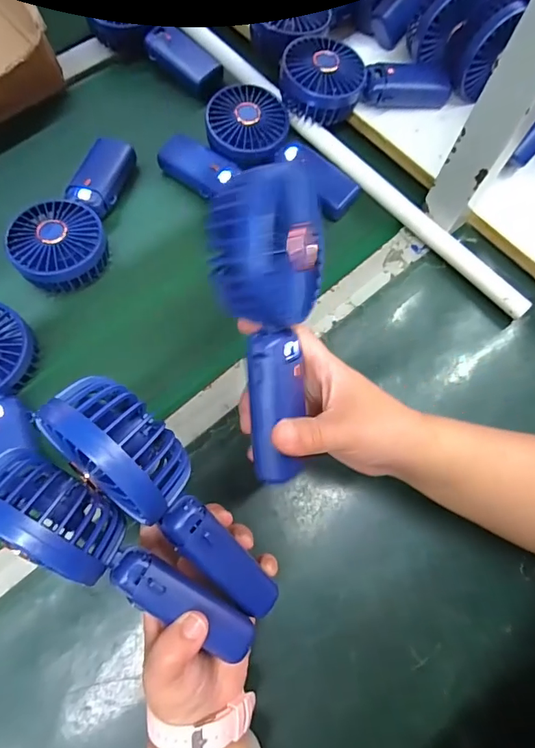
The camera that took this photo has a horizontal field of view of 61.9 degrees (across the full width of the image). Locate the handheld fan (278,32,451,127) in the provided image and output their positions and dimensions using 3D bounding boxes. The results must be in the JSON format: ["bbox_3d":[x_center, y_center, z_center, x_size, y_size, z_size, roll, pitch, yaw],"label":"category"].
[{"bbox_3d":[0.097,-0.332,0.497,0.168,0.051,0.095,-15,73,-7],"label":"handheld fan"}]

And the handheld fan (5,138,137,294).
[{"bbox_3d":[-0.194,-0.163,0.450,0.083,0.051,0.177,6,72,0],"label":"handheld fan"}]

